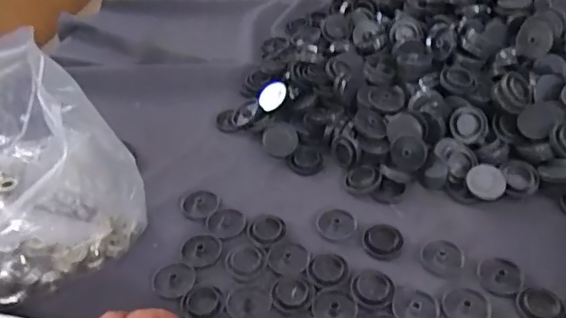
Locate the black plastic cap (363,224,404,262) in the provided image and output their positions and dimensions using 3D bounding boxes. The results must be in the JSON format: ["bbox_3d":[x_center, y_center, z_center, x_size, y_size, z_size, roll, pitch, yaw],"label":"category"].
[{"bbox_3d":[0.082,0.067,0.468,0.031,0.004,0.036,10,45,16],"label":"black plastic cap"}]

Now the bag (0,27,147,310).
[{"bbox_3d":[-0.235,0.004,0.470,0.163,0.132,0.199,-33,49,-26],"label":"bag"}]

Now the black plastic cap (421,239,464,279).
[{"bbox_3d":[0.127,0.078,0.454,0.031,0.004,0.035,10,45,17],"label":"black plastic cap"}]

